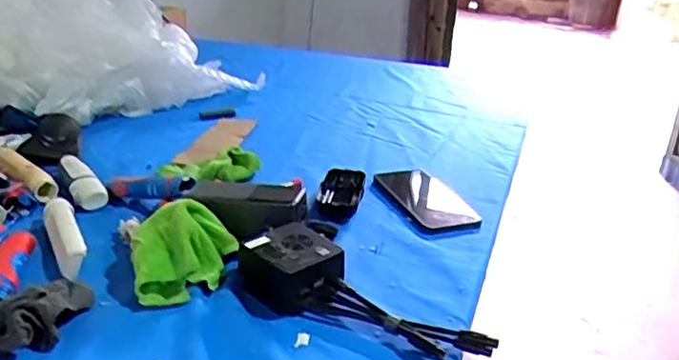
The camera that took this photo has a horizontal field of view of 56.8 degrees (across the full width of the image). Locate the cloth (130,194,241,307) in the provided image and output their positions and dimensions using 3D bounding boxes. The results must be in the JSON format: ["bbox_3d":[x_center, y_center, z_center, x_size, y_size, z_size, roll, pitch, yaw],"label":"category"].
[{"bbox_3d":[-0.147,0.068,0.604,0.099,0.062,0.087,-3,25,-16],"label":"cloth"}]

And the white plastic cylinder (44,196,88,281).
[{"bbox_3d":[-0.288,0.057,0.658,0.030,0.025,0.155,-9,27,-27],"label":"white plastic cylinder"}]

